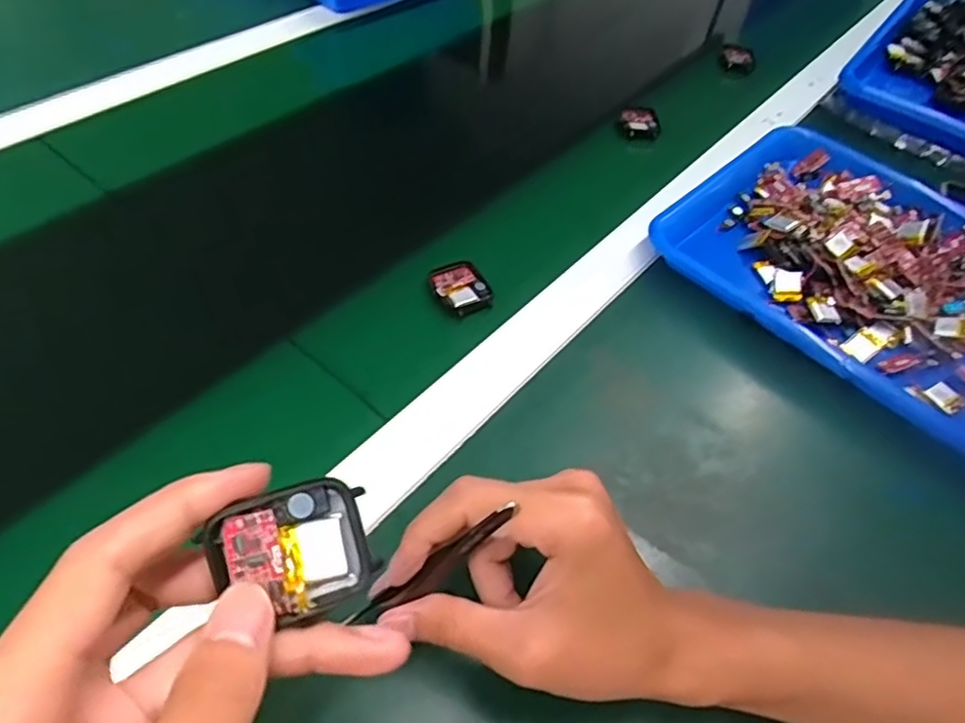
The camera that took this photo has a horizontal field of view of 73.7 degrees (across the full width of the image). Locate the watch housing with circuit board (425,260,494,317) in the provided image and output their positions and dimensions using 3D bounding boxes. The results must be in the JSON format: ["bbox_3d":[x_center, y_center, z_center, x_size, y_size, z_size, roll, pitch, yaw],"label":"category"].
[{"bbox_3d":[-0.016,-0.051,0.455,0.038,0.011,0.041,-18,56,-19],"label":"watch housing with circuit board"}]

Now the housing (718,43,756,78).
[{"bbox_3d":[0.292,-0.345,0.737,0.041,0.018,0.046,25,54,13],"label":"housing"}]

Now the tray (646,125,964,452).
[{"bbox_3d":[0.325,-0.058,0.481,0.341,0.037,0.248,40,58,23],"label":"tray"}]

